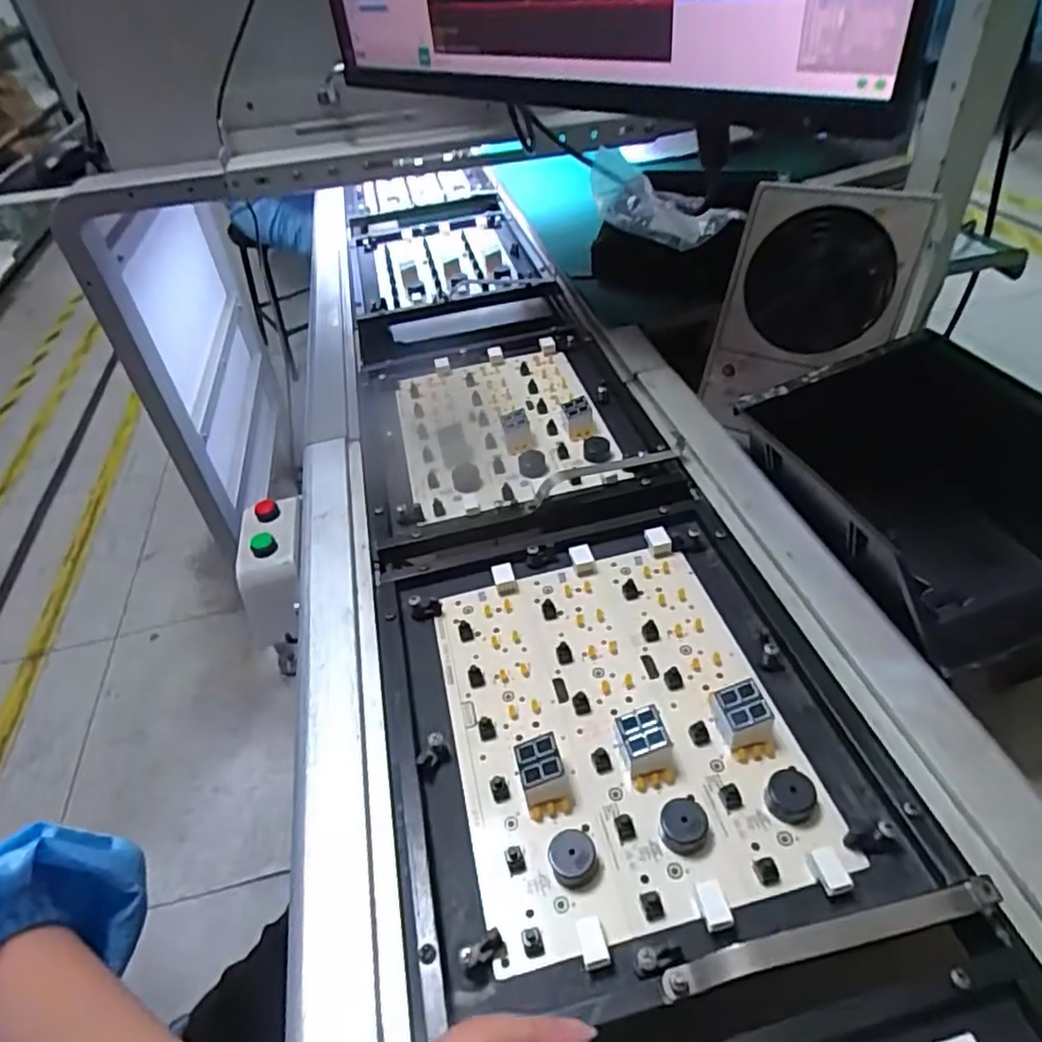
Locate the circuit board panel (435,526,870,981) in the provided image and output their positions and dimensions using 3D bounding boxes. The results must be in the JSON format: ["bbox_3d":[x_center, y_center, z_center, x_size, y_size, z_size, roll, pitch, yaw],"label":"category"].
[{"bbox_3d":[0.046,0.095,0.355,0.163,0.023,0.216,-12,41,-7],"label":"circuit board panel"}]

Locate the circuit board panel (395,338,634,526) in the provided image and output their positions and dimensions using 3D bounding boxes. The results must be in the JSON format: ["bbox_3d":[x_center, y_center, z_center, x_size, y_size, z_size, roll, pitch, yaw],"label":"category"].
[{"bbox_3d":[-0.019,-0.090,0.578,0.167,0.026,0.224,-11,41,-6],"label":"circuit board panel"}]

